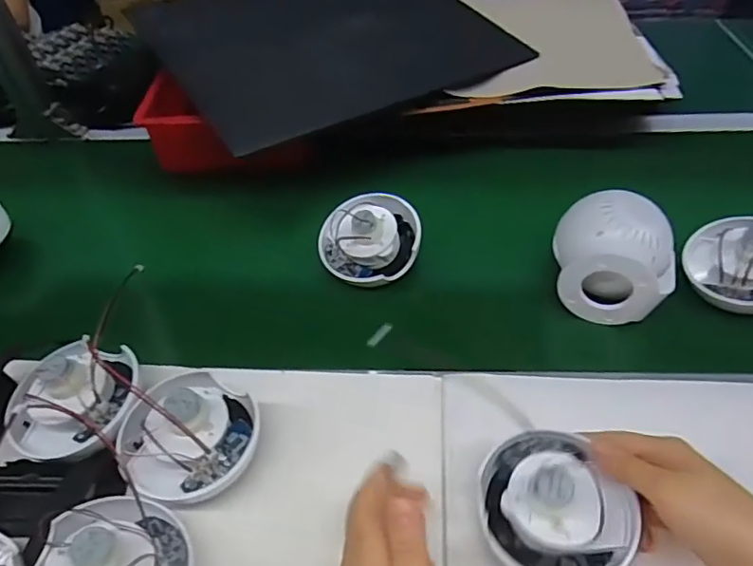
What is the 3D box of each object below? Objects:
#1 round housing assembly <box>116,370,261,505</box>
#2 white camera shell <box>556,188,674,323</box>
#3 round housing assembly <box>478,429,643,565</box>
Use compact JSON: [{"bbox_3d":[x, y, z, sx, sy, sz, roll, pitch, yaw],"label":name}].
[{"bbox_3d":[-0.151,0.115,0.440,0.103,0.066,0.108,-2,46,2],"label":"round housing assembly"},{"bbox_3d":[0.233,-0.027,0.544,0.108,0.080,0.100,4,47,7],"label":"white camera shell"},{"bbox_3d":[0.123,0.152,0.386,0.091,0.067,0.108,-24,50,-19],"label":"round housing assembly"}]

